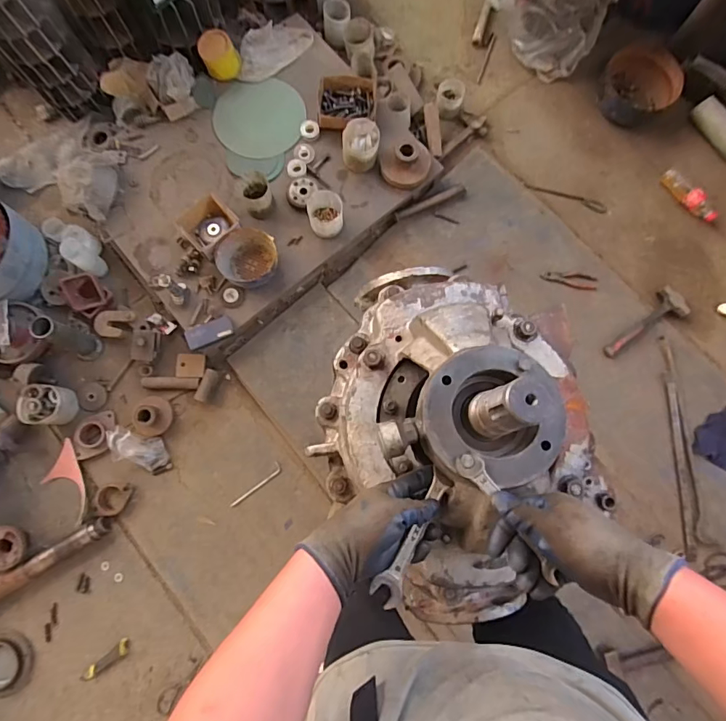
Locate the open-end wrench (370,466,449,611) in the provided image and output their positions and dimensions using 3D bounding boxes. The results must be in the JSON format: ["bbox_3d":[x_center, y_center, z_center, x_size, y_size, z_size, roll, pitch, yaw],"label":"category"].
[{"bbox_3d":[0.057,0.203,0.522,0.033,0.008,0.154,30,72,2],"label":"open-end wrench"}]

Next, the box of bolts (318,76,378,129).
[{"bbox_3d":[-0.051,-0.831,1.475,0.188,0.050,0.162,2,80,-1],"label":"box of bolts"}]

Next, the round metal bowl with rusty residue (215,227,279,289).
[{"bbox_3d":[-0.344,-0.305,1.367,0.178,0.085,0.175,-21,82,-5],"label":"round metal bowl with rusty residue"}]

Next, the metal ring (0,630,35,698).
[{"bbox_3d":[-1.002,0.842,1.254,0.166,0.022,0.162,0,80,-1],"label":"metal ring"}]

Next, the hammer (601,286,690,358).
[{"bbox_3d":[0.887,-0.117,1.439,0.323,0.034,0.100,-32,83,-6],"label":"hammer"}]

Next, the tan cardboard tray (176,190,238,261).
[{"bbox_3d":[-0.469,-0.407,1.403,0.157,0.077,0.154,-44,84,-8],"label":"tan cardboard tray"}]

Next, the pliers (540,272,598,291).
[{"bbox_3d":[0.669,-0.259,1.469,0.185,0.014,0.050,5,82,-1],"label":"pliers"}]

